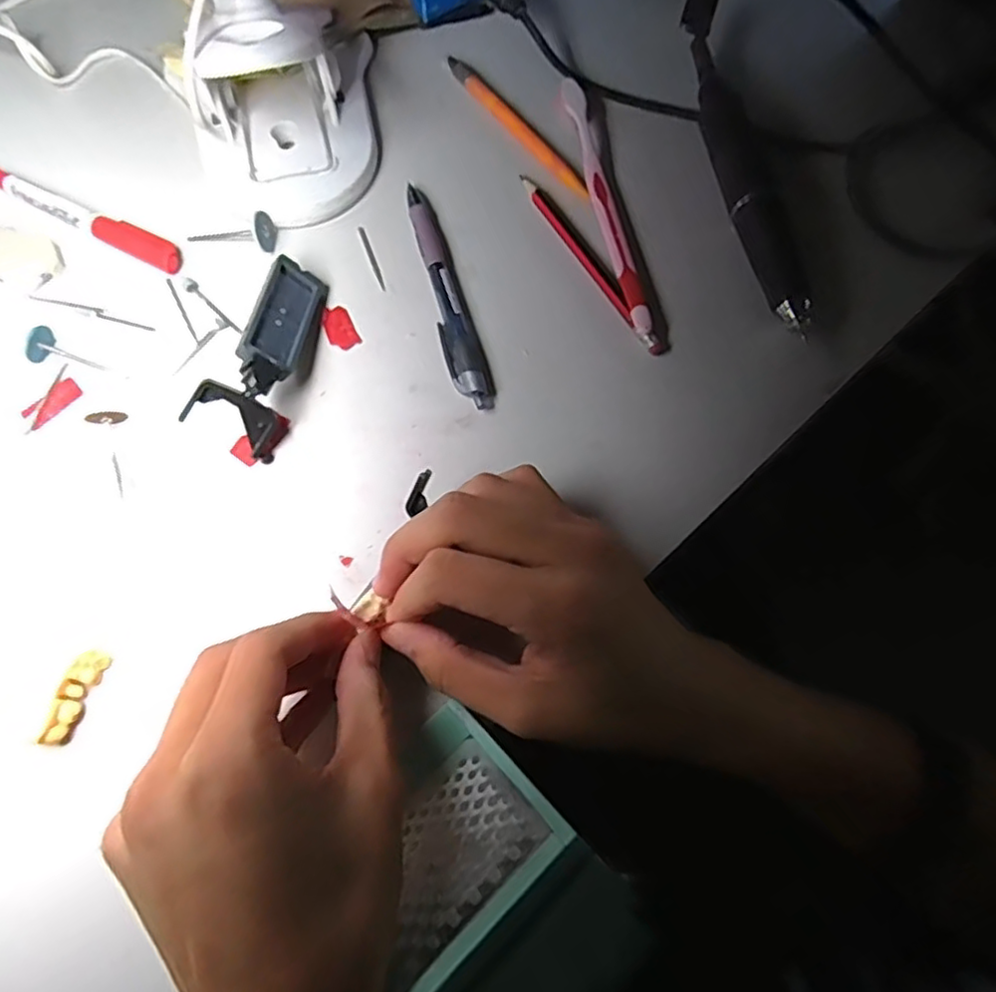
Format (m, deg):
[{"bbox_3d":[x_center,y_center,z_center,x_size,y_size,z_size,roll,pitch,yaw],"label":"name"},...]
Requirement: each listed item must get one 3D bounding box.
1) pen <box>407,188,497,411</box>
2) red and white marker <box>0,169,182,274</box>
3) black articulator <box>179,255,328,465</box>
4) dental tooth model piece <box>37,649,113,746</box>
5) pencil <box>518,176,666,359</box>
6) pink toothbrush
[{"bbox_3d":[-0.028,-0.107,0.344,0.018,0.010,0.137,-14,70,-7],"label":"pen"},{"bbox_3d":[-0.232,-0.155,0.357,0.139,0.009,0.015,27,71,8],"label":"red and white marker"},{"bbox_3d":[-0.111,-0.072,0.318,0.031,0.034,0.099,15,70,4],"label":"black articulator"},{"bbox_3d":[-0.175,0.083,0.272,0.008,0.012,0.038,17,70,5],"label":"dental tooth model piece"},{"bbox_3d":[0.049,-0.127,0.353,0.011,0.006,0.130,-30,73,-12],"label":"pencil"},{"bbox_3d":[0.057,-0.163,0.363,0.010,0.013,0.169,-10,70,-5],"label":"pink toothbrush"}]

